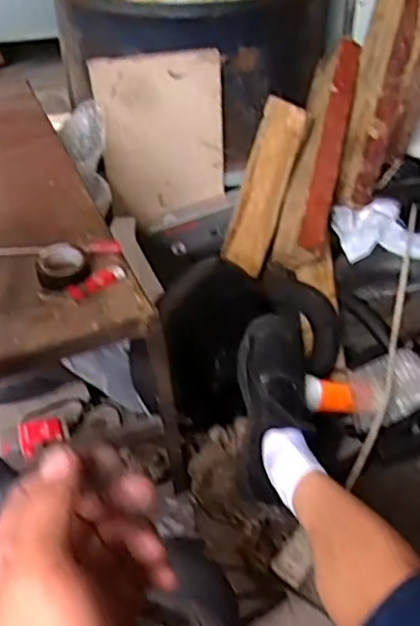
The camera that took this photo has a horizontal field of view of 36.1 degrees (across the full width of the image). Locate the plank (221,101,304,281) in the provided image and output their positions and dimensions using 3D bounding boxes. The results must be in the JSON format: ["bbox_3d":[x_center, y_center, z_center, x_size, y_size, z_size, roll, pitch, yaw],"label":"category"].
[{"bbox_3d":[0.106,-0.245,1.267,0.086,0.328,0.035,18,18,5],"label":"plank"}]

